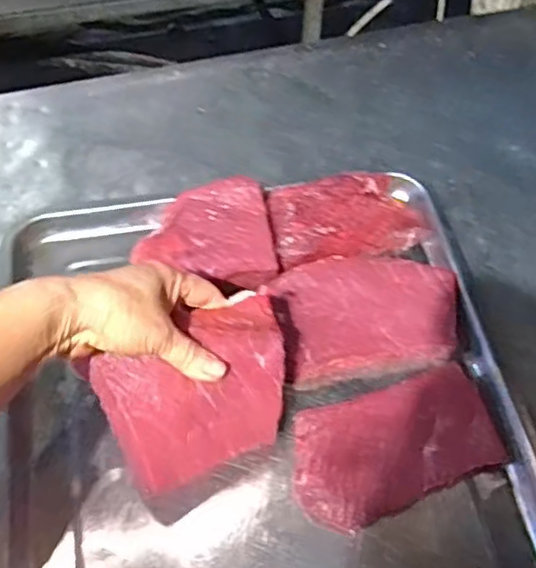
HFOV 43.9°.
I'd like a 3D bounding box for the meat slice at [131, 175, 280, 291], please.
[{"bbox_3d":[-0.041,-0.048,0.577,0.114,0.019,0.103,18,61,11],"label":"meat slice"}]

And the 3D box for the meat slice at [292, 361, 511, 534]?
[{"bbox_3d":[0.092,0.121,0.494,0.150,0.025,0.086,-15,60,-10],"label":"meat slice"}]

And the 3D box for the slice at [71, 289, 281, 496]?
[{"bbox_3d":[-0.045,0.074,0.450,0.130,0.019,0.098,-19,87,-21],"label":"slice"}]

